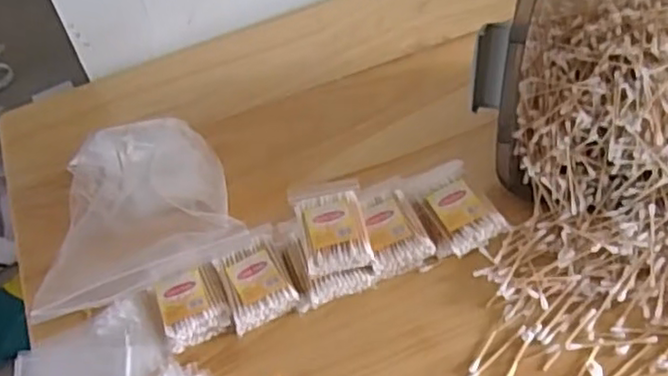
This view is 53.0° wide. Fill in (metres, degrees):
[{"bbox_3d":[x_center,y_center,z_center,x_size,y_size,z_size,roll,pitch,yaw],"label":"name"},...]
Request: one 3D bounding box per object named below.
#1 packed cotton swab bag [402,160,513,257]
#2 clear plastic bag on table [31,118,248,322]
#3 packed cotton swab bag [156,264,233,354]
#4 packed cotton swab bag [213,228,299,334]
[{"bbox_3d":[0.108,0.019,0.625,0.065,0.025,0.092,-23,53,-12],"label":"packed cotton swab bag"},{"bbox_3d":[-0.190,0.018,0.634,0.174,0.103,0.193,-19,53,-9],"label":"clear plastic bag on table"},{"bbox_3d":[-0.124,0.105,0.589,0.056,0.033,0.060,-23,53,-12],"label":"packed cotton swab bag"},{"bbox_3d":[-0.069,0.085,0.599,0.062,0.042,0.081,-22,54,-12],"label":"packed cotton swab bag"}]

